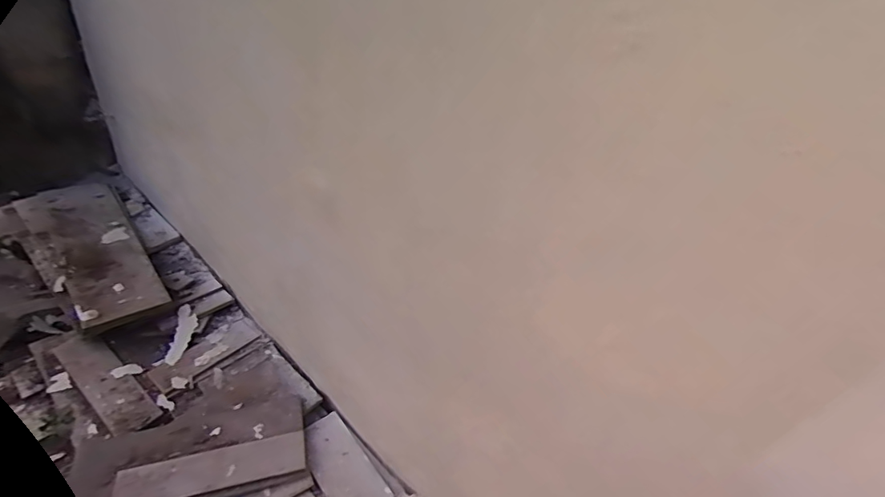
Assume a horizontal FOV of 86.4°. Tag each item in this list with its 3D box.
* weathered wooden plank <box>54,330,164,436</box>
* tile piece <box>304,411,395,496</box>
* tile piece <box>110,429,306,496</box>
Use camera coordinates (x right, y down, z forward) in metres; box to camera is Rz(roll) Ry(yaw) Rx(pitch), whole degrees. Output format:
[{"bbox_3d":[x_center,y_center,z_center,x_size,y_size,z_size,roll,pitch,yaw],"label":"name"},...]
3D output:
[{"bbox_3d":[-0.633,0.246,0.886,0.284,0.023,0.076,28,38,28],"label":"weathered wooden plank"},{"bbox_3d":[-0.170,0.362,0.787,0.087,0.014,0.195,-19,41,-34],"label":"tile piece"},{"bbox_3d":[-0.366,0.353,0.748,0.281,0.012,0.068,-9,39,-11],"label":"tile piece"}]

